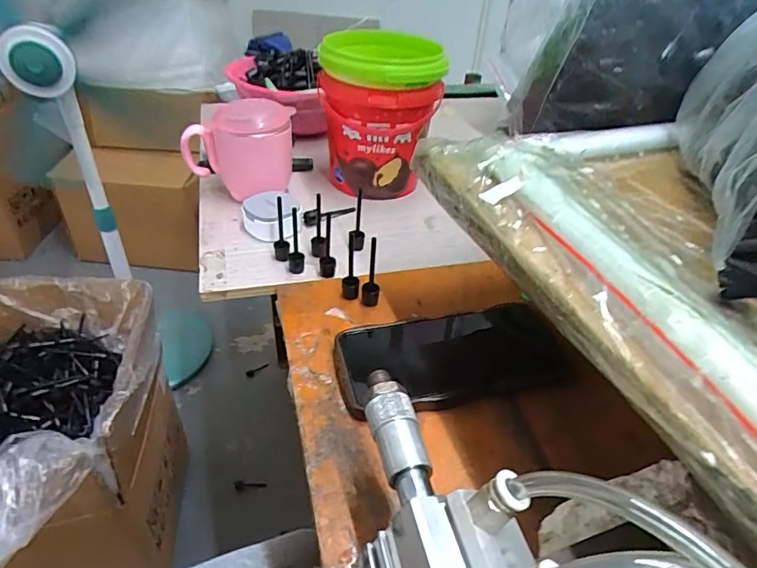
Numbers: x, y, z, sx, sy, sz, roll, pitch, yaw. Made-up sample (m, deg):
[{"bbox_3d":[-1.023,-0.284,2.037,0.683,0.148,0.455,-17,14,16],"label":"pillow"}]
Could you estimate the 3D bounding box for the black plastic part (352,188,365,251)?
[{"bbox_3d":[-0.018,-0.061,0.470,0.009,0.070,0.014,9,38,5],"label":"black plastic part"}]

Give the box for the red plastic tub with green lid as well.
[{"bbox_3d":[0.000,-0.186,0.562,0.128,0.159,0.131,3,38,-2],"label":"red plastic tub with green lid"}]

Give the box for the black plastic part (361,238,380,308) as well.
[{"bbox_3d":[-0.005,-0.009,0.397,0.014,0.064,0.012,3,38,-2],"label":"black plastic part"}]

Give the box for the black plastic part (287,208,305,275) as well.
[{"bbox_3d":[-0.074,-0.040,0.436,0.015,0.064,0.020,-5,39,-12],"label":"black plastic part"}]

